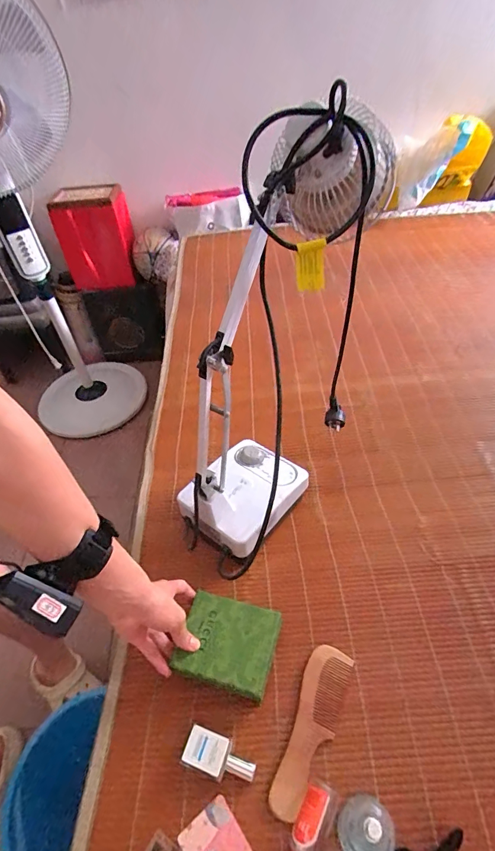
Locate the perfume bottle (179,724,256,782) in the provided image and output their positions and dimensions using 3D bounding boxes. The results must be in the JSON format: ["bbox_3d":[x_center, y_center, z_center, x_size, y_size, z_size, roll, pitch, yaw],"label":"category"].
[{"bbox_3d":[-0.031,0.365,0.449,0.079,0.023,0.038,12,48,16],"label":"perfume bottle"}]

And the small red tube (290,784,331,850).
[{"bbox_3d":[0.053,0.405,0.394,0.024,0.028,0.096,17,64,20],"label":"small red tube"}]

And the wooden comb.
[{"bbox_3d":[0.074,0.342,0.468,0.050,0.005,0.172,18,50,20],"label":"wooden comb"}]

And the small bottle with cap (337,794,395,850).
[{"bbox_3d":[0.112,0.381,0.384,0.051,0.078,0.047,-2,46,2],"label":"small bottle with cap"}]

